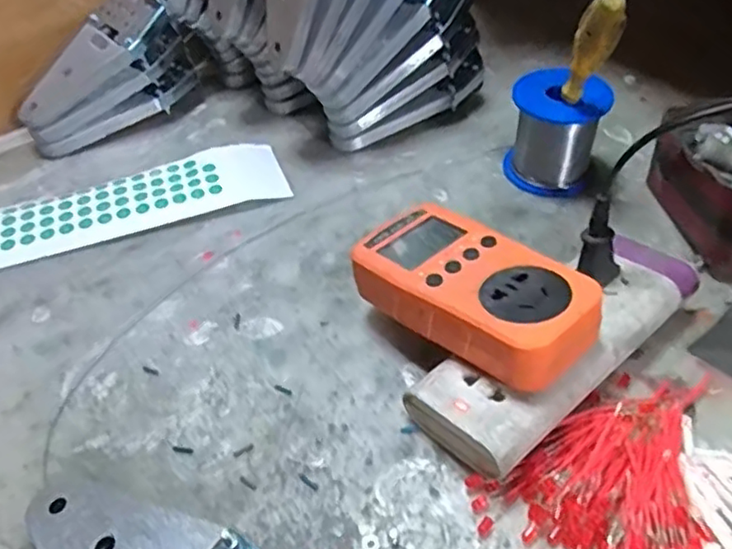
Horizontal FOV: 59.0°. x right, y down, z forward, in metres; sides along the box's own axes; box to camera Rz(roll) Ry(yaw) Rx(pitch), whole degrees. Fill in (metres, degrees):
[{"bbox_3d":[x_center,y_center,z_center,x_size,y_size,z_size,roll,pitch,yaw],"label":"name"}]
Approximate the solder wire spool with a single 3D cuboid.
[{"bbox_3d":[0.133,-0.102,0.459,0.059,0.069,0.059,-2,45,2],"label":"solder wire spool"}]

